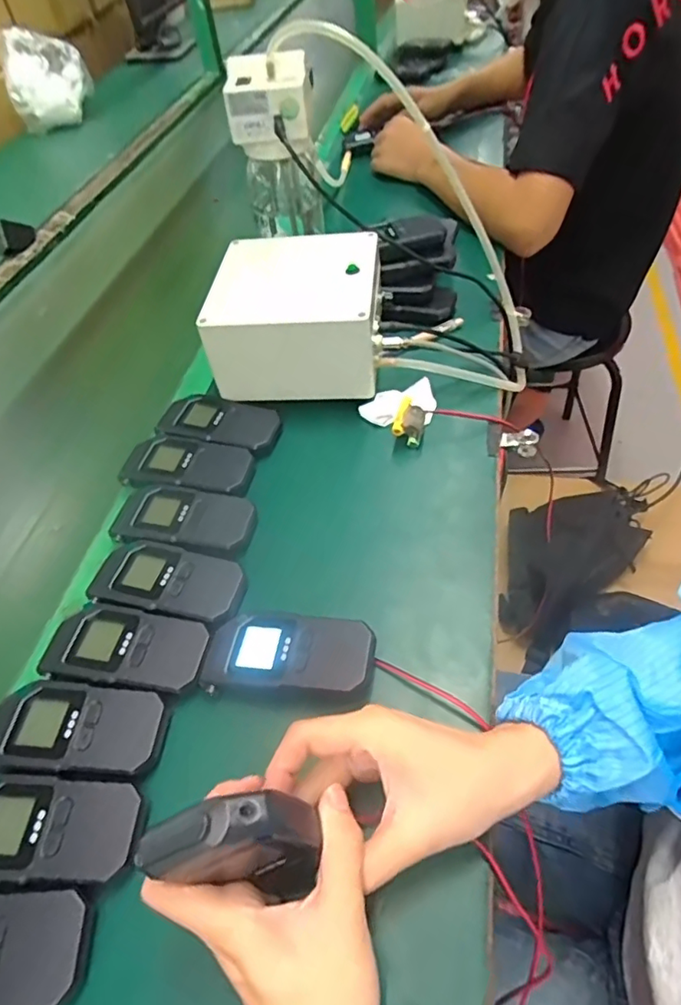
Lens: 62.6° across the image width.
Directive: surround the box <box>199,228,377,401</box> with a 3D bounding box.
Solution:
[{"bbox_3d":[-0.043,-0.191,0.577,0.155,0.098,0.151,0,51,6],"label":"box"}]

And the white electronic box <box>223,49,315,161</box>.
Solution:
[{"bbox_3d":[-0.072,-0.412,0.585,0.088,0.079,0.070,0,51,5],"label":"white electronic box"}]

